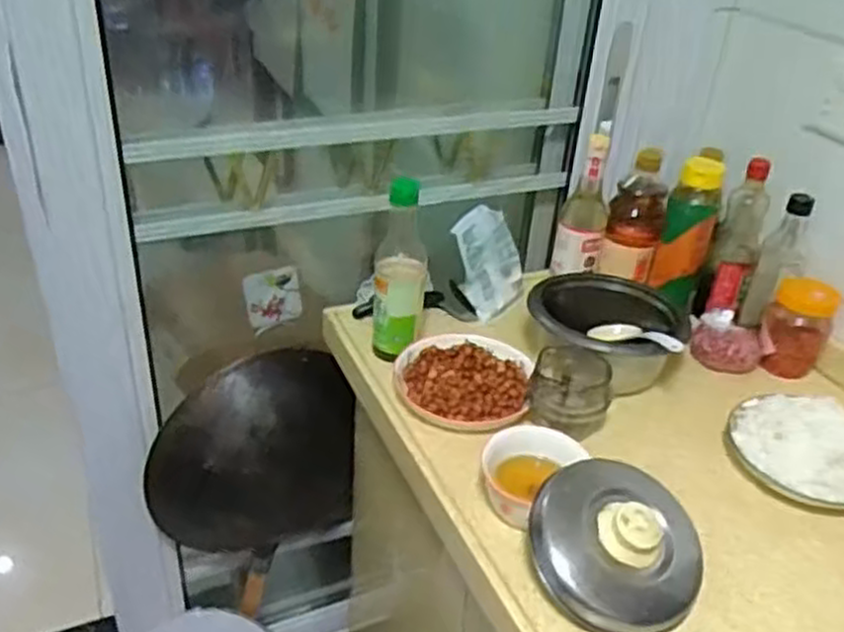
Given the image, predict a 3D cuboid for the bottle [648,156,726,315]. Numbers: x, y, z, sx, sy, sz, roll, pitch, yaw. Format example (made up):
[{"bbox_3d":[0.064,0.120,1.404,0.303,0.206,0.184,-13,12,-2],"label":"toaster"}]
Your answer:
[{"bbox_3d":[0.361,-0.107,1.071,0.066,0.212,0.065,18,35,20],"label":"bottle"}]

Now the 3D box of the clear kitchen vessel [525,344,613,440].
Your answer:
[{"bbox_3d":[0.171,0.088,0.911,0.091,0.077,0.081,13,34,13],"label":"clear kitchen vessel"}]

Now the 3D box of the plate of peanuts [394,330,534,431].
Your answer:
[{"bbox_3d":[0.053,0.069,0.970,0.160,0.027,0.180,9,33,7],"label":"plate of peanuts"}]

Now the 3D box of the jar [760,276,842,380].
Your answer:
[{"bbox_3d":[0.492,0.013,1.029,0.081,0.120,0.079,3,33,-2],"label":"jar"}]

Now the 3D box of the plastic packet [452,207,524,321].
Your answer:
[{"bbox_3d":[0.095,-0.081,1.105,0.023,0.148,0.105,5,38,47],"label":"plastic packet"}]

